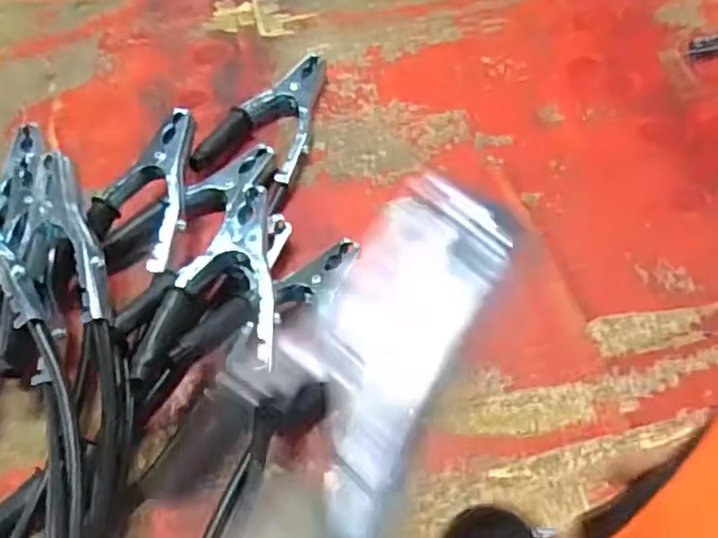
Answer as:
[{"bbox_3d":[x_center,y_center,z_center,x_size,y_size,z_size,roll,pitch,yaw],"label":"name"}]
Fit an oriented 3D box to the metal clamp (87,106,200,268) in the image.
[{"bbox_3d":[-0.158,-0.049,0.488,0.069,0.048,0.136,-2,57,1],"label":"metal clamp"}]

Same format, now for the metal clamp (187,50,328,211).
[{"bbox_3d":[-0.066,-0.120,0.535,0.076,0.023,0.149,20,61,15],"label":"metal clamp"}]

